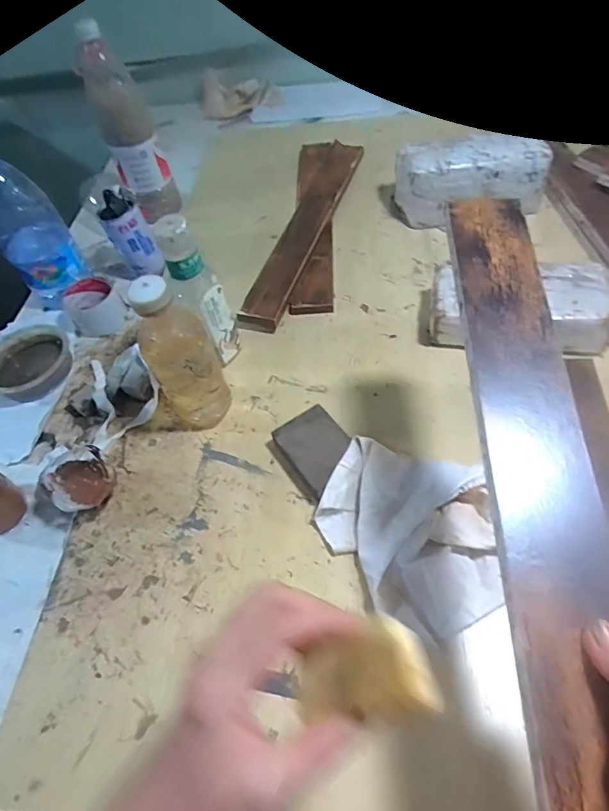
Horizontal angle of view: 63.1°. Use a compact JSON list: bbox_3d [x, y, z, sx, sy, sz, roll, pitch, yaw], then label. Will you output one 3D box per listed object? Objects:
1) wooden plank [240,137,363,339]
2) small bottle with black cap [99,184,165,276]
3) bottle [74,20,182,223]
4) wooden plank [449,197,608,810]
[{"bbox_3d":[0.006,-0.292,0.800,0.061,0.034,0.441,16,60,11],"label":"wooden plank"},{"bbox_3d":[-0.270,-0.263,0.776,0.067,0.140,0.052,-23,54,-9],"label":"small bottle with black cap"},{"bbox_3d":[-0.286,-0.446,0.814,0.087,0.280,0.069,-20,53,-6],"label":"bottle"},{"bbox_3d":[0.141,0.040,0.305,0.065,0.008,0.453,0,62,5],"label":"wooden plank"}]

